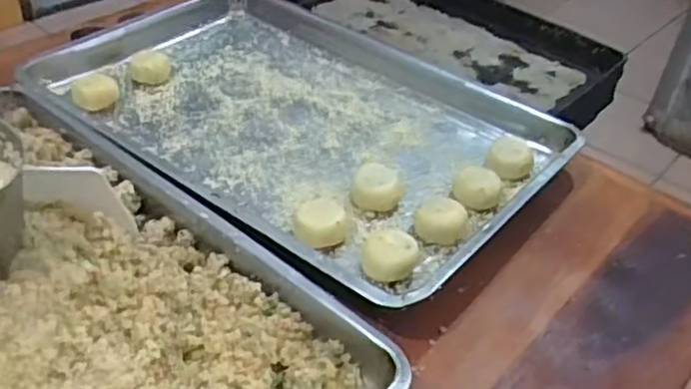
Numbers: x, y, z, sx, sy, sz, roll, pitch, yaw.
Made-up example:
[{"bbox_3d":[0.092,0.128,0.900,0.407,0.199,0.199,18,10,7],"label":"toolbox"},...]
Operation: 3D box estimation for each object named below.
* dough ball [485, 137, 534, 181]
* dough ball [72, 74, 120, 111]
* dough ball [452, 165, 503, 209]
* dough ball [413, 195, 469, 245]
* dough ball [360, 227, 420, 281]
[{"bbox_3d":[0.192,-0.042,0.806,0.050,0.033,0.048,3,40,-3],"label":"dough ball"},{"bbox_3d":[-0.307,-0.124,0.848,0.053,0.030,0.043,-10,42,-18],"label":"dough ball"},{"bbox_3d":[0.144,-0.006,0.756,0.052,0.034,0.059,13,41,9],"label":"dough ball"},{"bbox_3d":[0.098,0.027,0.705,0.054,0.035,0.045,13,41,9],"label":"dough ball"},{"bbox_3d":[0.041,0.060,0.654,0.052,0.038,0.042,10,40,5],"label":"dough ball"}]

